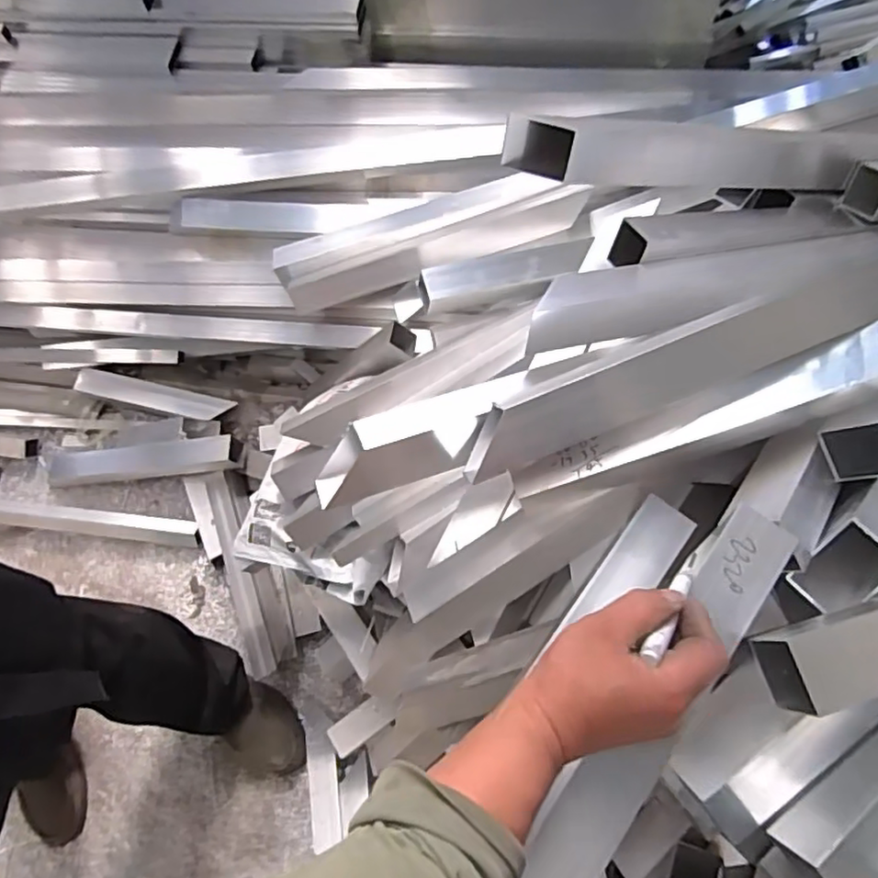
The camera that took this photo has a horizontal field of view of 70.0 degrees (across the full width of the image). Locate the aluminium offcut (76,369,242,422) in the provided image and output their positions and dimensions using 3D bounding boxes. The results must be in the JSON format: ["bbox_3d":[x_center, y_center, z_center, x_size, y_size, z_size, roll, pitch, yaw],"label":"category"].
[{"bbox_3d":[-0.579,-0.089,1.261,0.325,0.019,0.050,13,71,7],"label":"aluminium offcut"}]

